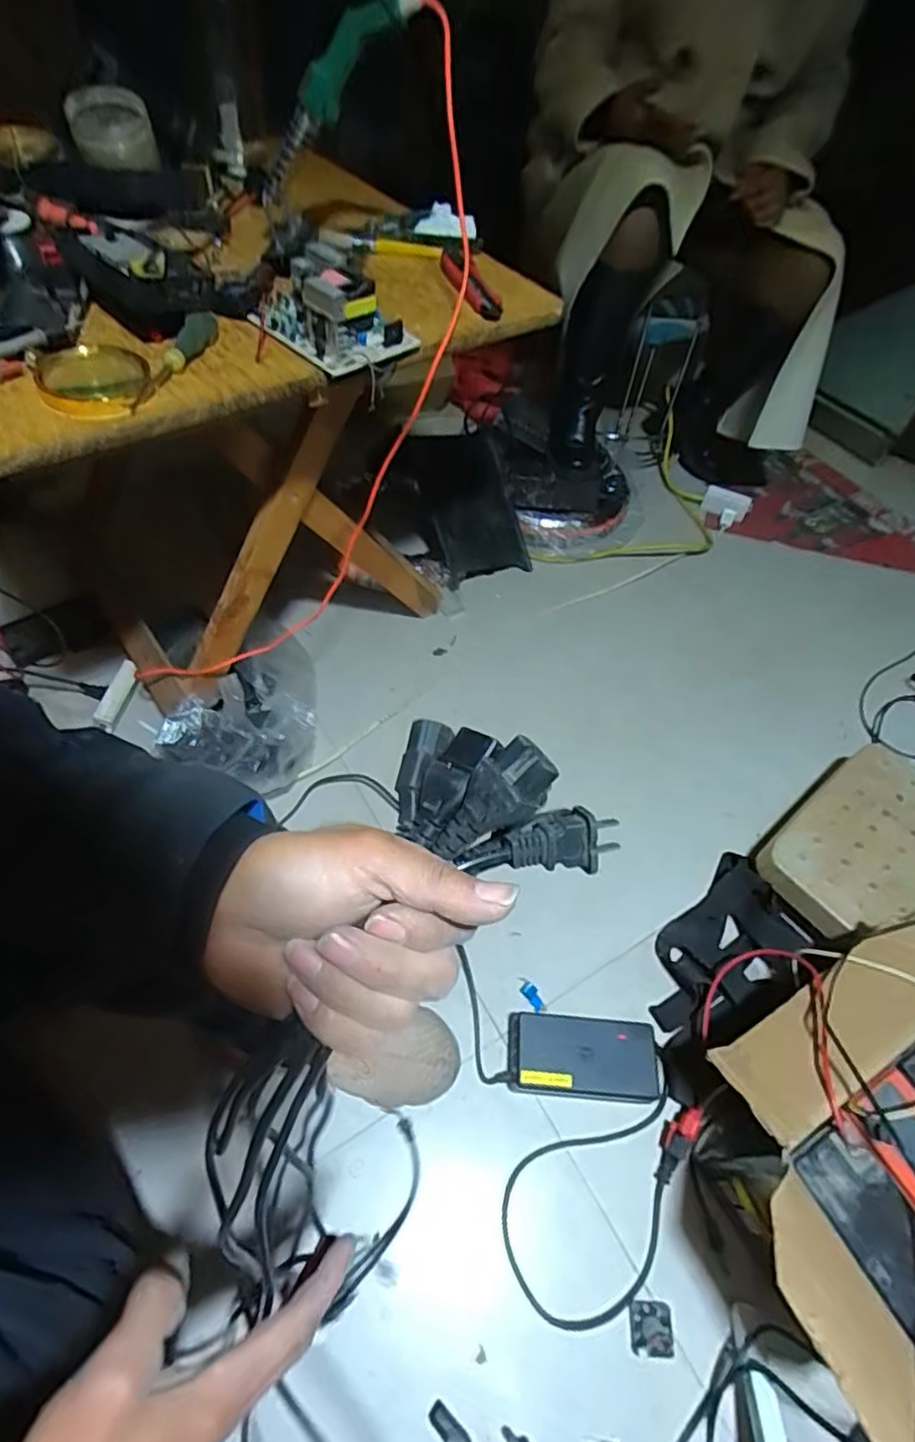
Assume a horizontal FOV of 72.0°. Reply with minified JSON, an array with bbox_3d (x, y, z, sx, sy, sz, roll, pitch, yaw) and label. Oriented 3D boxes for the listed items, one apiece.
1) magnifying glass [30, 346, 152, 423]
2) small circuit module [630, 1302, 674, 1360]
[{"bbox_3d":[-0.305,-0.282,0.526,0.086,0.020,0.087,-15,59,-13],"label":"magnifying glass"},{"bbox_3d":[0.195,0.608,0.630,0.043,0.009,0.040,5,56,-1],"label":"small circuit module"}]

